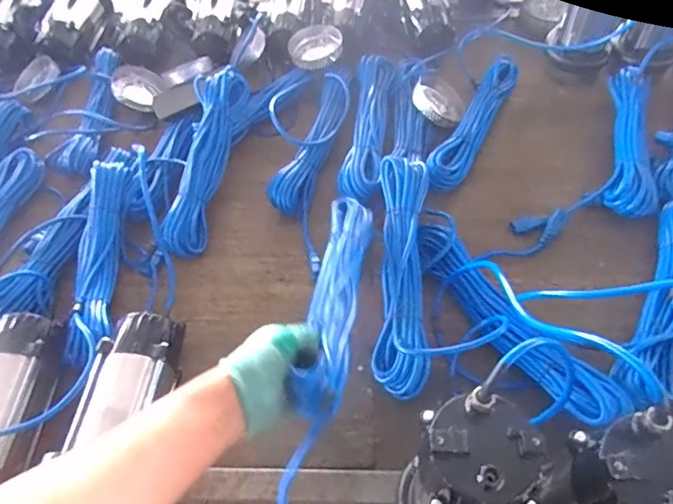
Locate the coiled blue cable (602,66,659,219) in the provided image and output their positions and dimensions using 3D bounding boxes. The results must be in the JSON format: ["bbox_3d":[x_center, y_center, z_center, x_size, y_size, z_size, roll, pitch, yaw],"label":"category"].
[{"bbox_3d":[0.505,-0.202,0.862,0.077,0.038,0.342,13,56,12],"label":"coiled blue cable"}]

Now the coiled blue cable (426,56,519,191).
[{"bbox_3d":[0.244,-0.233,0.904,0.065,0.045,0.367,23,58,19],"label":"coiled blue cable"}]

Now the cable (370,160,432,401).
[{"bbox_3d":[0.092,0.022,0.714,0.073,0.071,0.351,2,57,6],"label":"cable"}]

